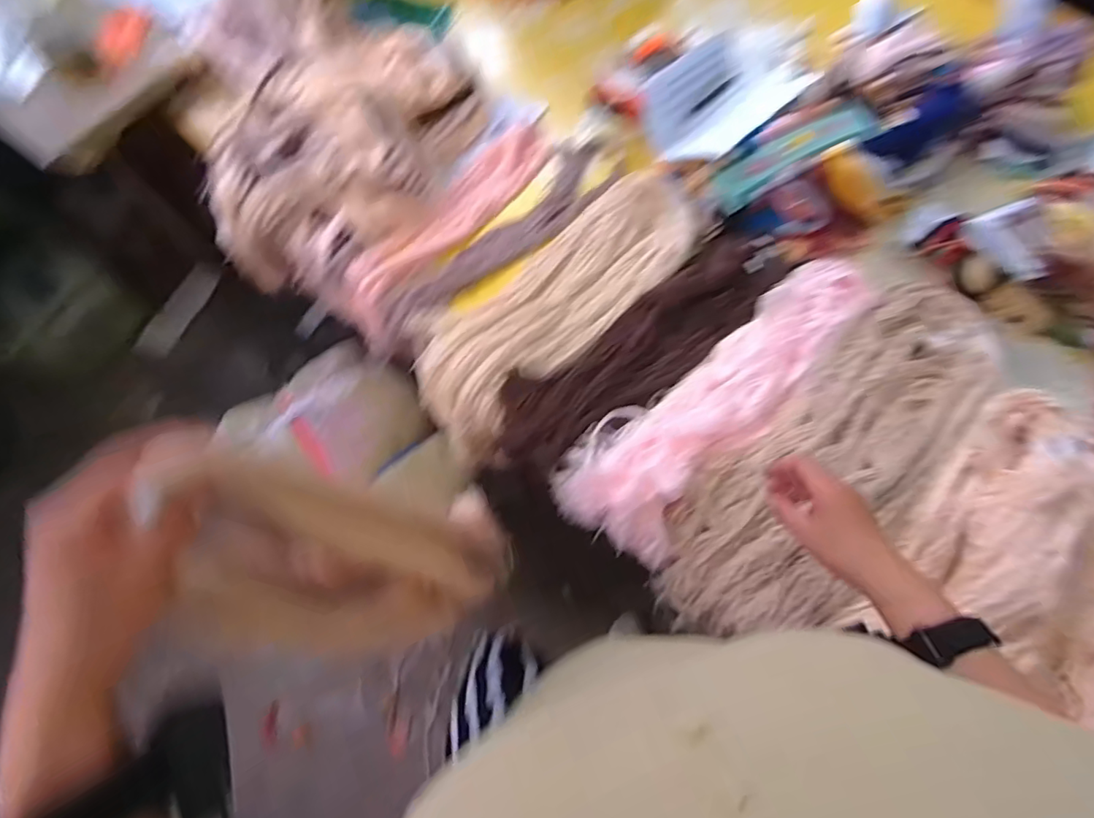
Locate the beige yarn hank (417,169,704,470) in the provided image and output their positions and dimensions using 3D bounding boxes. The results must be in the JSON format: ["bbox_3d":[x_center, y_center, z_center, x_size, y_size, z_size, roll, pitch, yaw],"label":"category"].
[{"bbox_3d":[0.025,-0.145,0.859,0.497,0.153,0.166,-43,74,-14],"label":"beige yarn hank"}]

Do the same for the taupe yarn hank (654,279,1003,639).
[{"bbox_3d":[0.368,0.059,0.692,0.595,0.102,0.214,-39,73,-13],"label":"taupe yarn hank"}]

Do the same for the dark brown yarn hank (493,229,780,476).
[{"bbox_3d":[0.140,-0.092,0.768,0.490,0.053,0.139,-37,73,-12],"label":"dark brown yarn hank"}]

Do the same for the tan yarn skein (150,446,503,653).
[{"bbox_3d":[-0.147,0.143,0.482,0.036,0.358,0.120,0,67,25],"label":"tan yarn skein"}]

